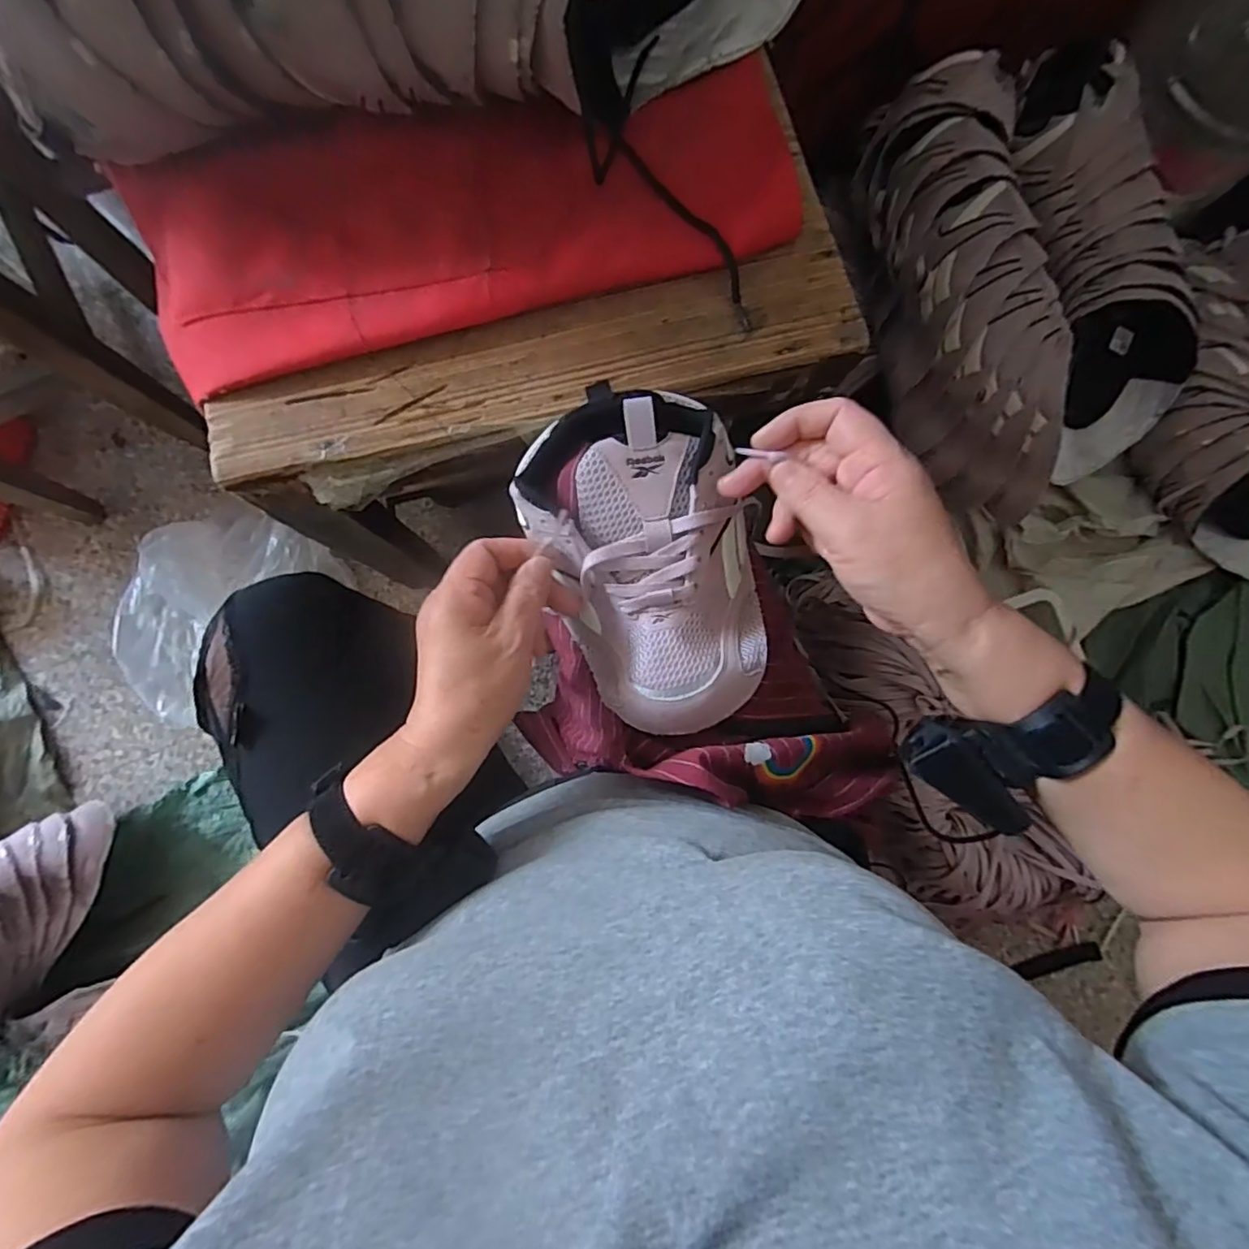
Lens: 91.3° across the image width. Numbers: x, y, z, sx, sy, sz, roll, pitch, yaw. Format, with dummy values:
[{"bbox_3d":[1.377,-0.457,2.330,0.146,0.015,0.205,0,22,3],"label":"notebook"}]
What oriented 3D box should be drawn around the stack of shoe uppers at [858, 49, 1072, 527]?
[{"bbox_3d":[0.377,-0.341,0.661,0.158,0.122,0.459,-18,101,-5],"label":"stack of shoe uppers"}]

